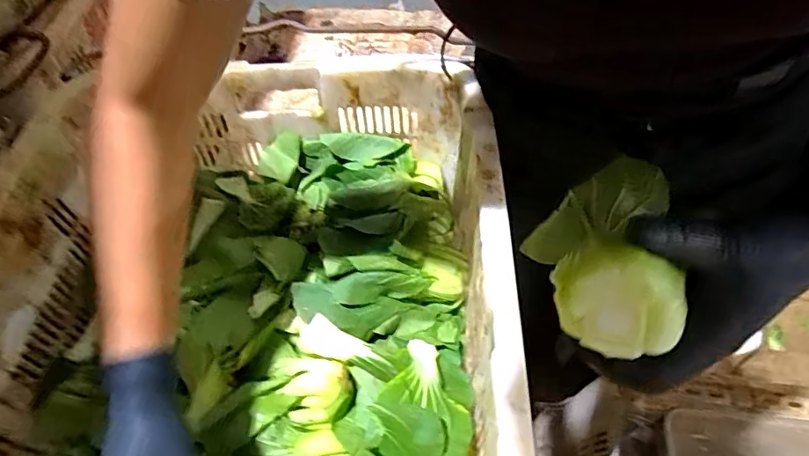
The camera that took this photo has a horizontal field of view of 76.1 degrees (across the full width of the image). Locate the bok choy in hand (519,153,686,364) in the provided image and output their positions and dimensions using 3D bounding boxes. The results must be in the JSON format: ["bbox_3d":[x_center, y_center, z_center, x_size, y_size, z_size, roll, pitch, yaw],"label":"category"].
[{"bbox_3d":[0.105,0.005,0.281,0.063,0.052,0.134,14,33,10],"label":"bok choy in hand"}]

